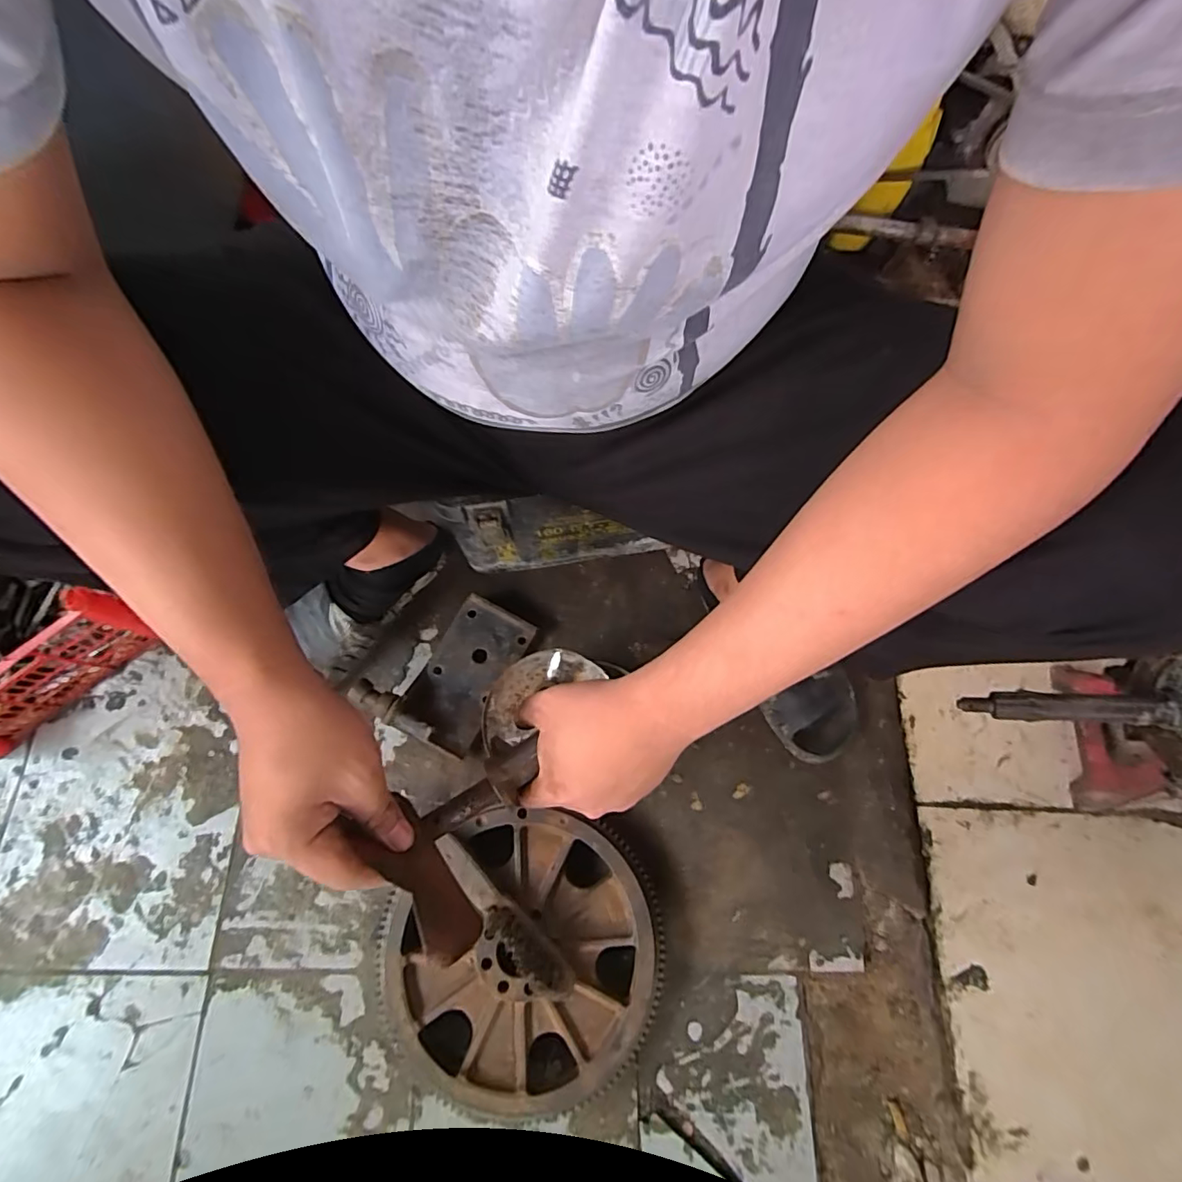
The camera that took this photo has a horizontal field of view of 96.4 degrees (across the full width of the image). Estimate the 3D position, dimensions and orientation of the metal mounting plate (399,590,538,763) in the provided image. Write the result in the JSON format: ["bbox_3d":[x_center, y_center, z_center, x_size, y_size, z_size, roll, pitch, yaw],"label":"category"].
[{"bbox_3d":[-0.170,0.108,0.713,0.106,0.043,0.195,27,72,9],"label":"metal mounting plate"}]

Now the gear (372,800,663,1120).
[{"bbox_3d":[-0.083,0.412,0.613,0.317,0.054,0.289,2,67,0],"label":"gear"}]

